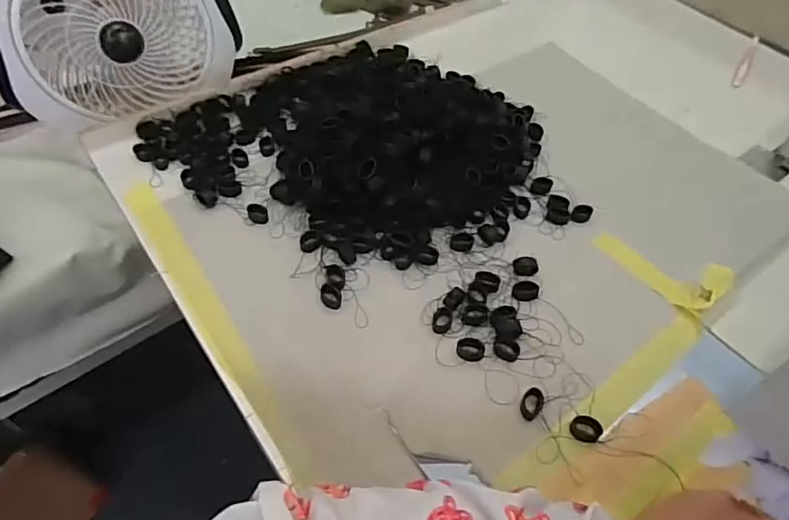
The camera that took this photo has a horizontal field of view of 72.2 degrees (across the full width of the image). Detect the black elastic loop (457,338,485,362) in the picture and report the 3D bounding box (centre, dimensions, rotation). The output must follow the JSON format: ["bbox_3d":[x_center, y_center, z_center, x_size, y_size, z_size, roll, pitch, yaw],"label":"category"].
[{"bbox_3d":[0.057,0.067,0.405,0.020,0.011,0.014,2,53,0],"label":"black elastic loop"}]

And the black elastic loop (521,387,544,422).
[{"bbox_3d":[0.097,0.101,0.381,0.015,0.007,0.022,27,57,18],"label":"black elastic loop"}]

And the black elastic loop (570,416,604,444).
[{"bbox_3d":[0.133,0.116,0.372,0.020,0.006,0.017,36,60,23],"label":"black elastic loop"}]

